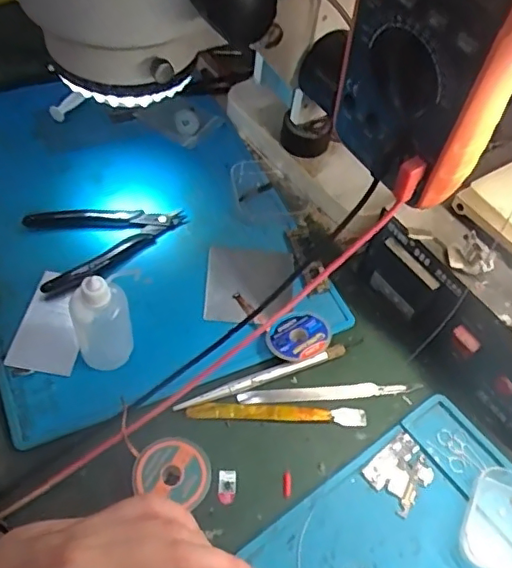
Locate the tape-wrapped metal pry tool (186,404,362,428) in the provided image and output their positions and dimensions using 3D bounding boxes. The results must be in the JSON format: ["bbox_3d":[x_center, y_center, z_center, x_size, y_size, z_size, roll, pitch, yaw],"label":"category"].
[{"bbox_3d":[0.015,0.087,0.387,0.119,0.006,0.011,3,54,-3],"label":"tape-wrapped metal pry tool"}]

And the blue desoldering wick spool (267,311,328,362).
[{"bbox_3d":[0.029,0.041,0.416,0.043,0.021,0.035,-21,58,-17],"label":"blue desoldering wick spool"}]

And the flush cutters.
[{"bbox_3d":[-0.115,-0.041,0.454,0.120,0.014,0.071,-21,59,-19],"label":"flush cutters"}]

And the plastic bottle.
[{"bbox_3d":[-0.099,0.024,0.366,0.035,0.079,0.027,-21,59,-19],"label":"plastic bottle"}]

